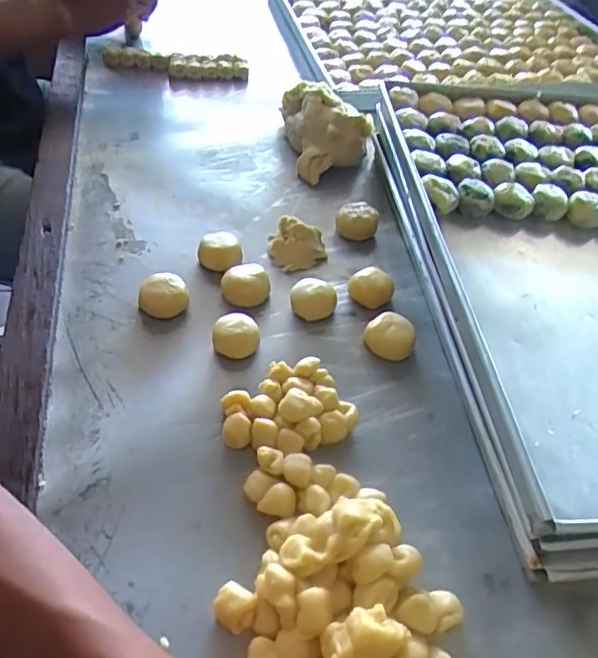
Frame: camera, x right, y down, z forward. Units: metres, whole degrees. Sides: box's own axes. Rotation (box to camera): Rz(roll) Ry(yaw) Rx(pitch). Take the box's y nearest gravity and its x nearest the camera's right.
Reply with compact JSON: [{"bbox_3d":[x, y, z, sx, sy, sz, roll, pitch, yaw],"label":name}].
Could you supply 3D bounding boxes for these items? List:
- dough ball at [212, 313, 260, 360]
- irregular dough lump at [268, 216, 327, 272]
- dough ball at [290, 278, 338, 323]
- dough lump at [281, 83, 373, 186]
[{"bbox_3d":[-0.050,0.005,0.465,0.035,0.022,0.033,1,47,-6],"label":"dough ball"},{"bbox_3d":[-0.001,-0.080,0.544,0.052,0.033,0.041,8,47,1],"label":"irregular dough lump"},{"bbox_3d":[0.012,-0.023,0.499,0.037,0.022,0.033,12,47,4],"label":"dough ball"},{"bbox_3d":[0.029,-0.224,0.657,0.104,0.068,0.122,5,47,-3],"label":"dough lump"}]

